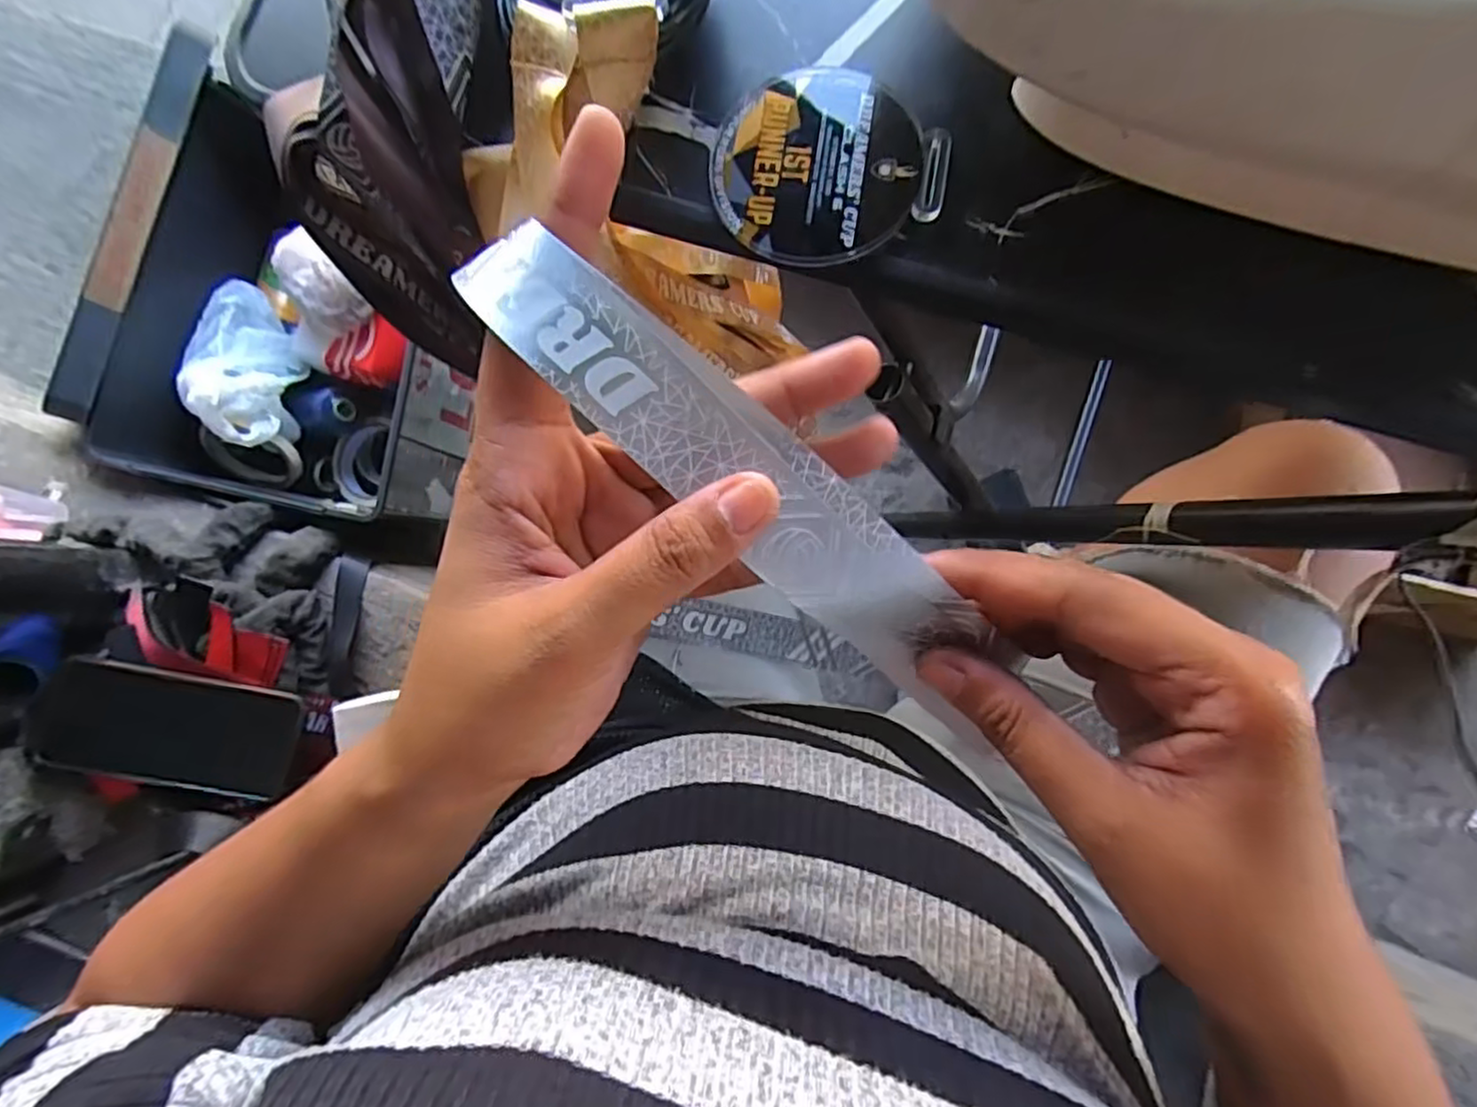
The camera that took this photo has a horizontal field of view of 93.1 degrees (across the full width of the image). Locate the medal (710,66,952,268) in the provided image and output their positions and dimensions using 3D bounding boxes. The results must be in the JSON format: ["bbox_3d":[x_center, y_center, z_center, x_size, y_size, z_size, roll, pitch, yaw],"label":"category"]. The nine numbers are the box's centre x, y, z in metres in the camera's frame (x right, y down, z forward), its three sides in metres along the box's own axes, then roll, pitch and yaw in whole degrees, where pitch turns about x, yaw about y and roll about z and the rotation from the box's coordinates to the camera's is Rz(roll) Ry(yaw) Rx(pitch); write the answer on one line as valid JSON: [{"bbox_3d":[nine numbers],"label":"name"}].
[{"bbox_3d":[0.032,-0.139,0.250,0.081,0.004,0.076,8,82,7],"label":"medal"}]

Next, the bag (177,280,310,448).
[{"bbox_3d":[-0.477,-0.179,0.669,0.078,0.090,0.186,-20,66,3],"label":"bag"}]

